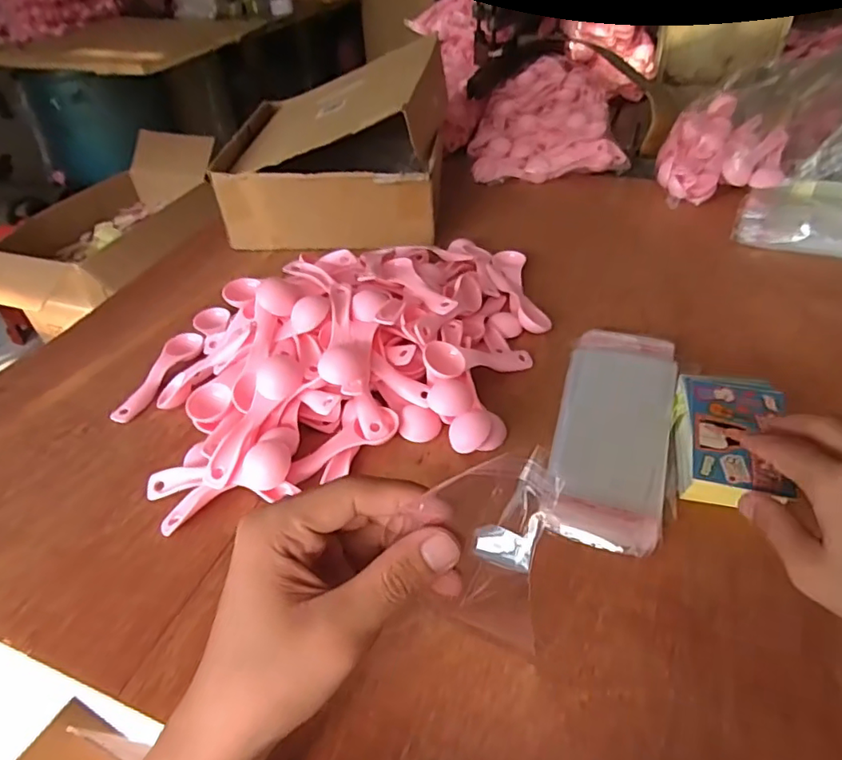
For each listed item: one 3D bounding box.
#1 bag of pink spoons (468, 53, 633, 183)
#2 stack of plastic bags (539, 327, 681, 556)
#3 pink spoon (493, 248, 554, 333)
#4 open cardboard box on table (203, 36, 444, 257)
[{"bbox_3d":[0.203,-0.415,0.896,0.223,0.097,0.314,5,41,12],"label":"bag of pink spoons"},{"bbox_3d":[0.152,0.031,0.444,0.083,0.018,0.224,11,43,19],"label":"stack of plastic bags"},{"bbox_3d":[0.105,-0.100,0.595,0.034,0.027,0.138,-6,40,-1],"label":"pink spoon"},{"bbox_3d":[-0.110,-0.298,0.734,0.270,0.166,0.258,-1,40,5],"label":"open cardboard box on table"}]

